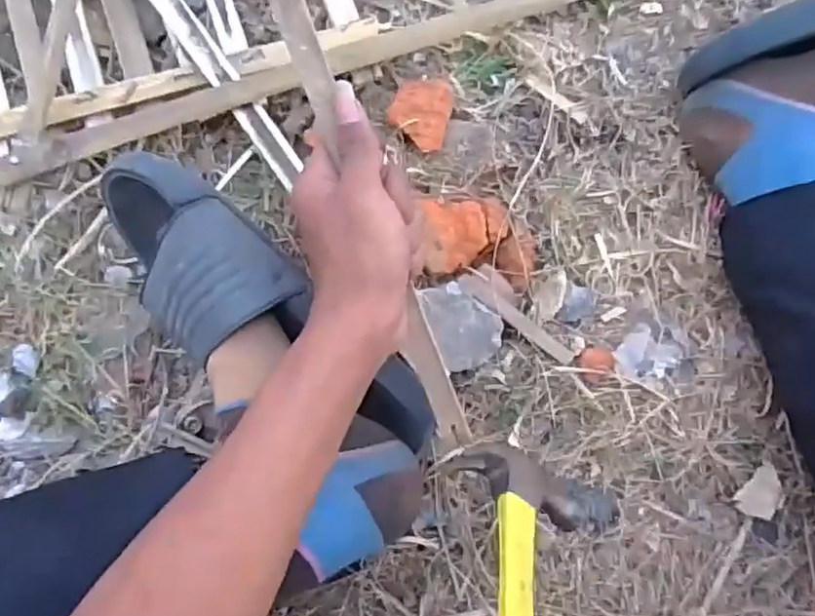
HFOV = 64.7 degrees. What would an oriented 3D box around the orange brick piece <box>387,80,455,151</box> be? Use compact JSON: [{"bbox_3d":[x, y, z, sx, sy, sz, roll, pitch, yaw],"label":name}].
[{"bbox_3d":[0.010,-0.146,0.482,0.043,0.023,0.056,14,85,-3],"label":"orange brick piece"}]

